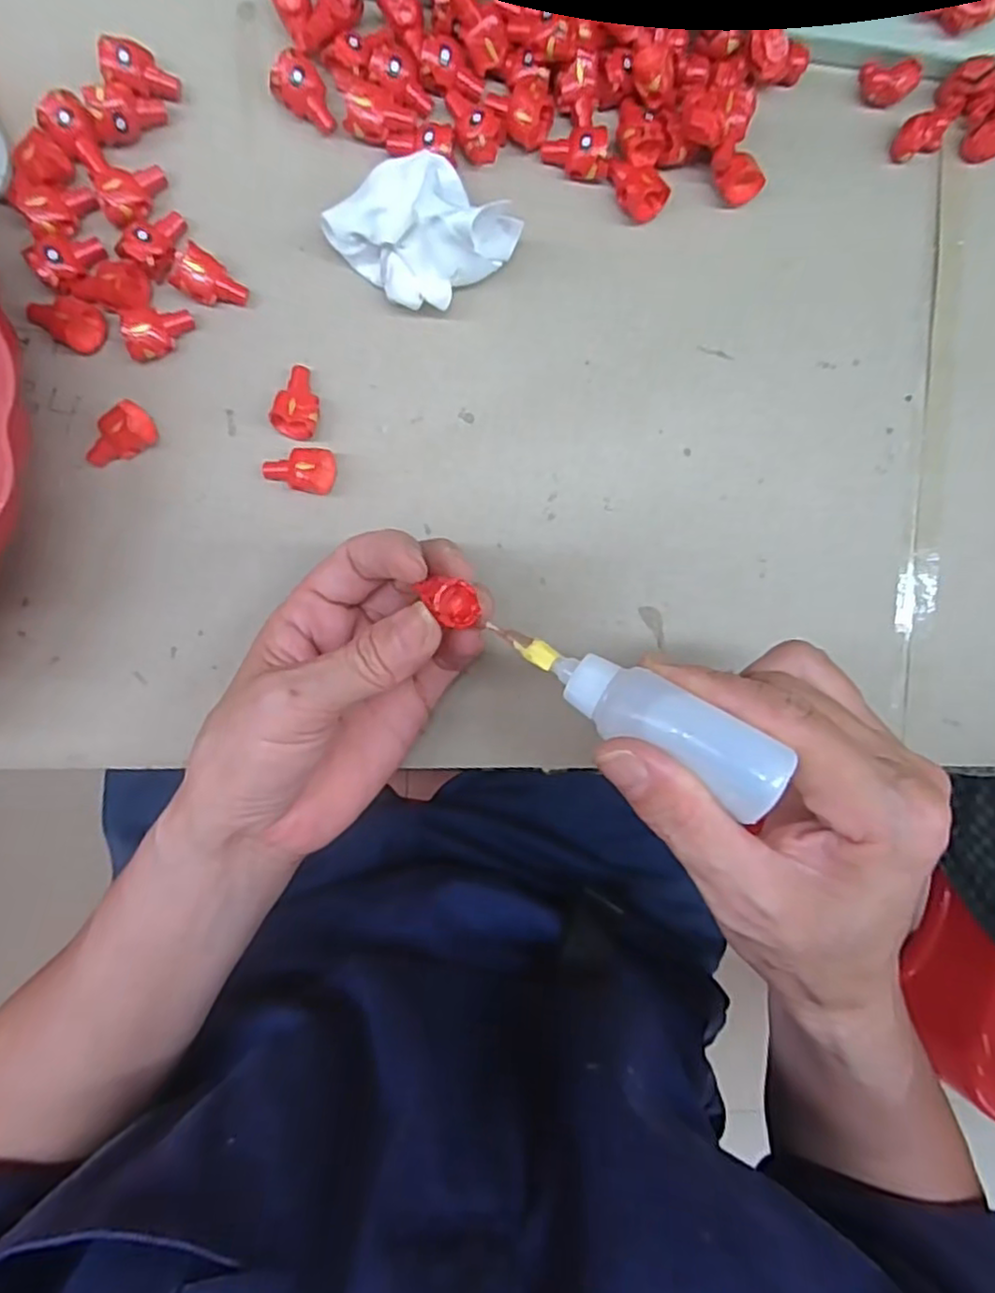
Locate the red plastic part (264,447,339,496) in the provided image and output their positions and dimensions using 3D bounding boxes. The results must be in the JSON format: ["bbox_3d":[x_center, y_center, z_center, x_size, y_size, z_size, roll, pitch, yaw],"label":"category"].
[{"bbox_3d":[-0.076,-0.068,0.261,0.026,0.013,0.017,7,94,-6],"label":"red plastic part"}]

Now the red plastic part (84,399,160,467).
[{"bbox_3d":[-0.141,-0.077,0.255,0.027,0.014,0.015,-45,97,-1],"label":"red plastic part"}]

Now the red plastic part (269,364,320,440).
[{"bbox_3d":[-0.075,-0.093,0.260,0.017,0.015,0.027,14,93,-6],"label":"red plastic part"}]

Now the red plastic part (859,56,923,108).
[{"bbox_3d":[0.156,-0.225,0.270,0.020,0.012,0.014,7,93,-6],"label":"red plastic part"}]

